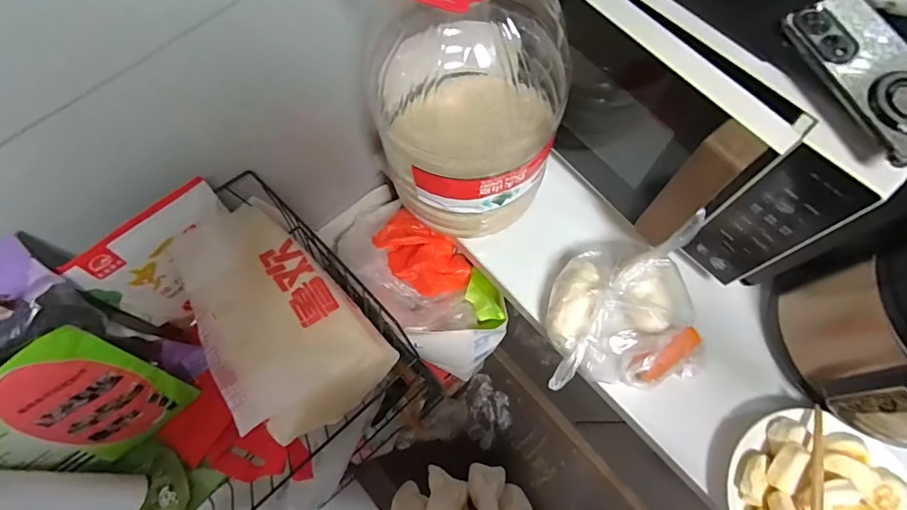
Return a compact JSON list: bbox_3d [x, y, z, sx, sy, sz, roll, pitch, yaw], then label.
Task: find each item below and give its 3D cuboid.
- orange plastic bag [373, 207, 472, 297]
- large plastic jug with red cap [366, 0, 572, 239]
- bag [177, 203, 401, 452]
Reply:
[{"bbox_3d":[-0.051,0.003,0.748,0.152,0.089,0.100,34,75,13],"label":"orange plastic bag"},{"bbox_3d":[0.020,-0.172,0.511,0.206,0.378,0.168,-3,70,1],"label":"large plastic jug with red cap"},{"bbox_3d":[-0.219,0.084,0.569,0.168,0.126,0.260,-42,74,-12],"label":"bag"}]

